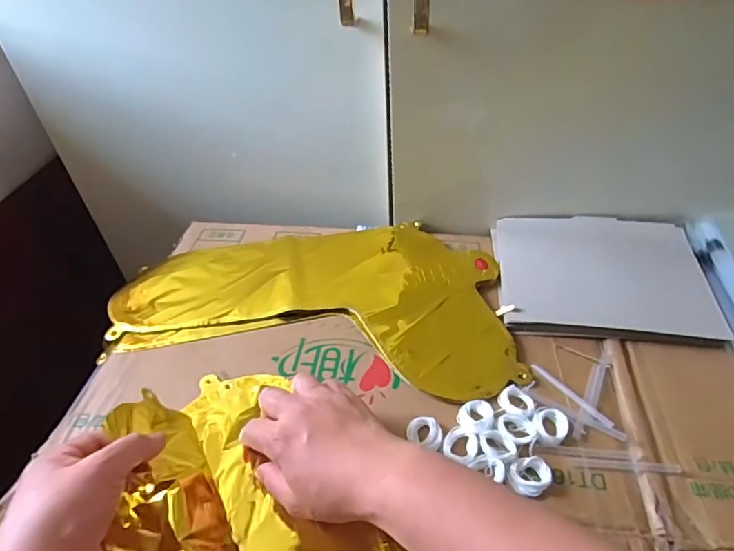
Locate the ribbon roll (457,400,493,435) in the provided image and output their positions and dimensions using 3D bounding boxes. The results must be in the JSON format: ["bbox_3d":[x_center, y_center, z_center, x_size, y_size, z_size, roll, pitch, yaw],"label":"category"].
[{"bbox_3d":[0.089,0.113,0.406,0.027,0.008,0.030,30,52,29],"label":"ribbon roll"}]

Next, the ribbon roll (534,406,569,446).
[{"bbox_3d":[0.147,0.118,0.399,0.026,0.008,0.033,10,45,13],"label":"ribbon roll"}]

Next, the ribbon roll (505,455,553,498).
[{"bbox_3d":[0.120,0.147,0.369,0.032,0.006,0.027,-13,45,-11],"label":"ribbon roll"}]

